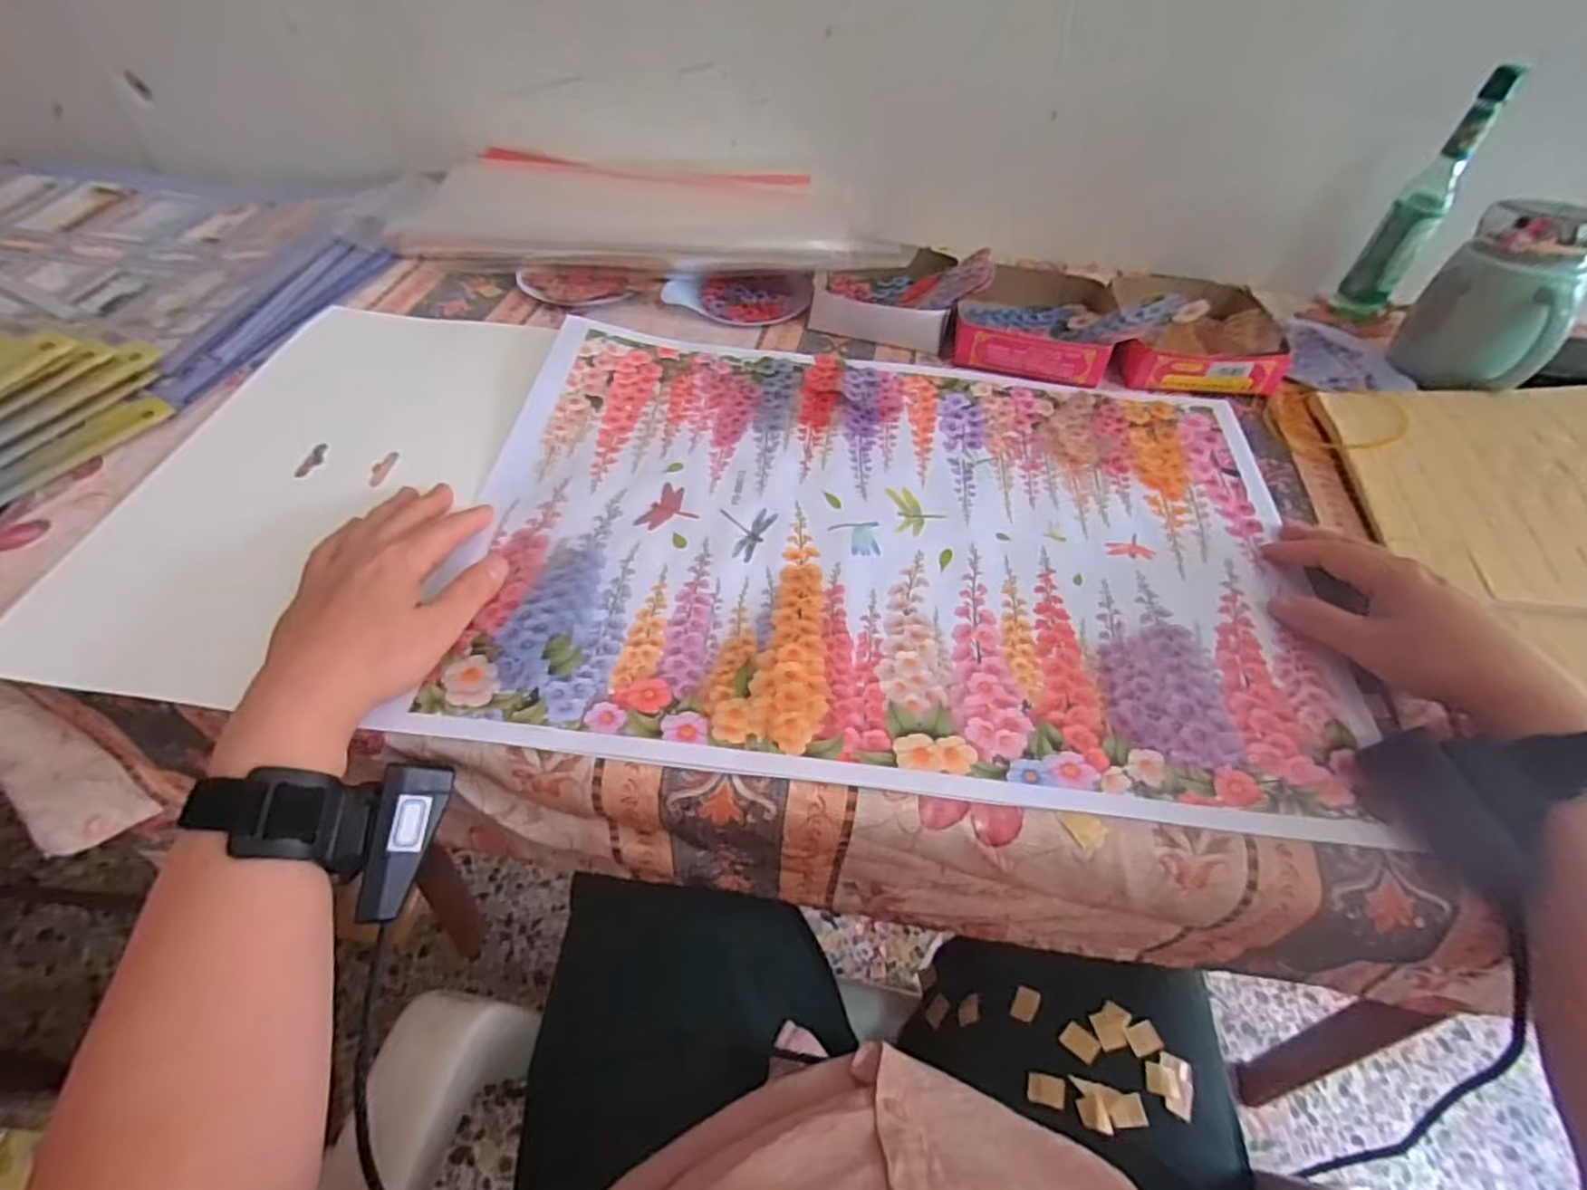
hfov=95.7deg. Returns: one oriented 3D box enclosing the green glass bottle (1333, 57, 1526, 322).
[{"bbox_3d":[0.531,-0.326,0.606,0.043,0.192,0.039,34,56,22],"label":"green glass bottle"}]

